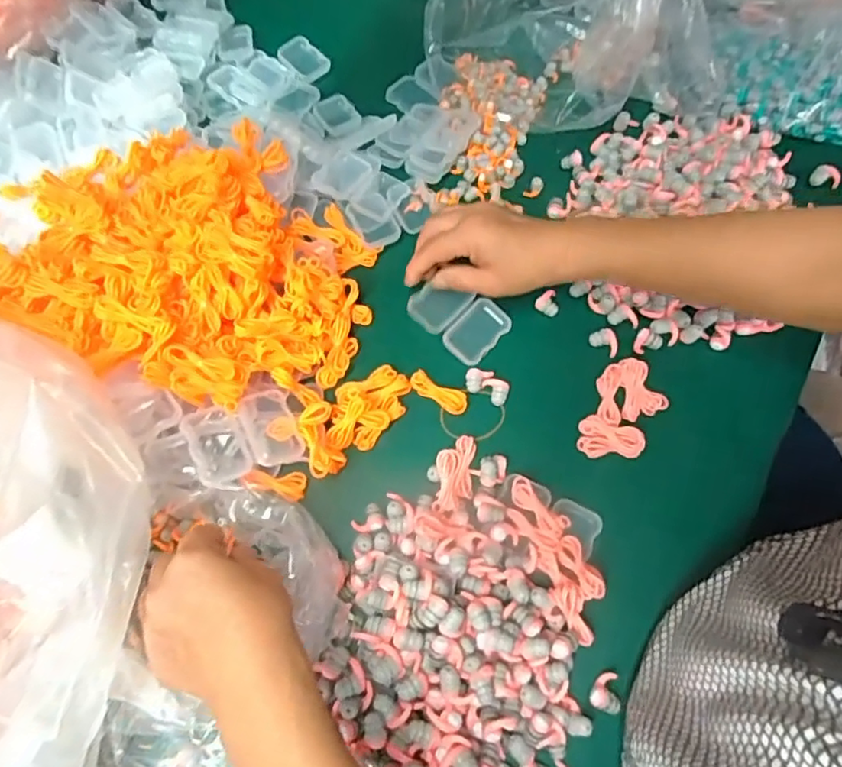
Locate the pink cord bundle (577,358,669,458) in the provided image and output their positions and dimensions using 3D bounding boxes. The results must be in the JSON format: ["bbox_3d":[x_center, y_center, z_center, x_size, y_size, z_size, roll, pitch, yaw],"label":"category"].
[{"bbox_3d":[0.155,0.022,0.456,0.052,0.011,0.084,33,72,14],"label":"pink cord bundle"}]

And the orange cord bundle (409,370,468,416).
[{"bbox_3d":[0.014,0.006,0.470,0.050,0.006,0.017,30,71,13],"label":"orange cord bundle"}]

